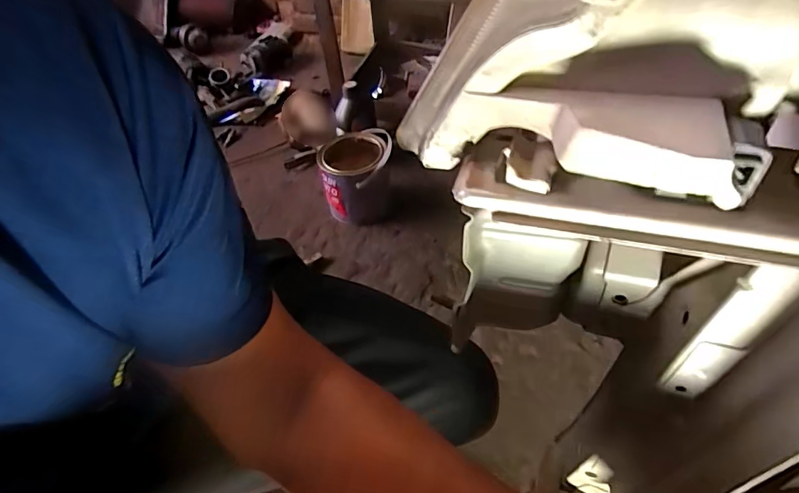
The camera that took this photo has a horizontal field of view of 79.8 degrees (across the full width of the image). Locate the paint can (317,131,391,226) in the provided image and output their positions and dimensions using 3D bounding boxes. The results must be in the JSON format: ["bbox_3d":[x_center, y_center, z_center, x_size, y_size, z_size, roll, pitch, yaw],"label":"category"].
[{"bbox_3d":[-0.097,-0.169,1.163,0.165,0.168,0.186,-2,47,4],"label":"paint can"}]

